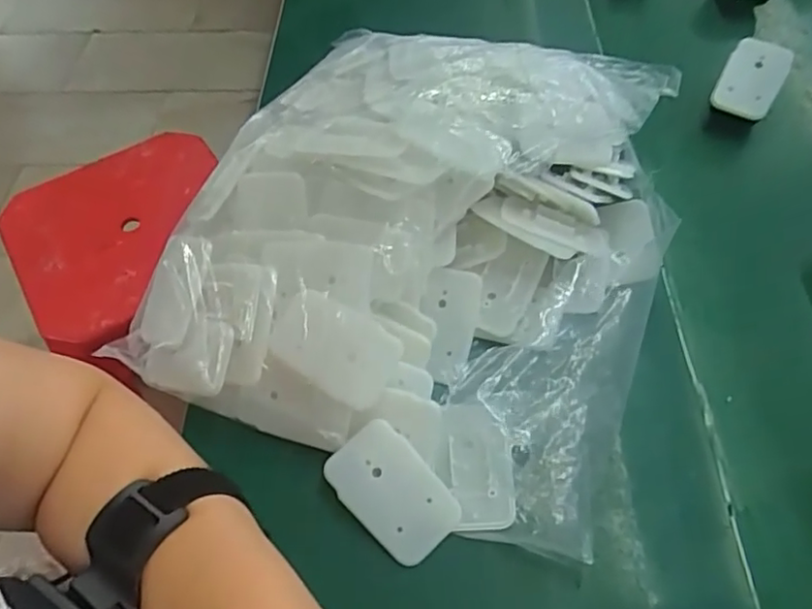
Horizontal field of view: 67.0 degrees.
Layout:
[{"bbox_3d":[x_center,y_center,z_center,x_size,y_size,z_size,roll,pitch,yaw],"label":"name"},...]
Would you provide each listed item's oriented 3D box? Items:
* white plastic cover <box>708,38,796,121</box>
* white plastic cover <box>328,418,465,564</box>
[{"bbox_3d":[0.262,-0.171,0.464,0.043,0.008,0.063,28,84,13],"label":"white plastic cover"},{"bbox_3d":[-0.007,0.097,0.318,0.069,0.004,0.043,43,82,13],"label":"white plastic cover"}]

